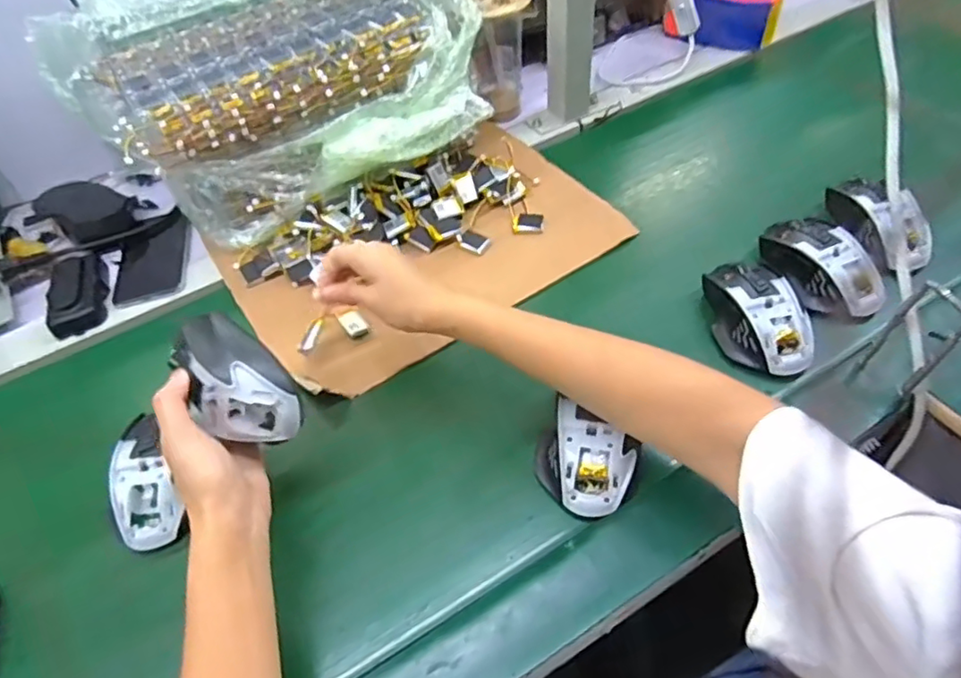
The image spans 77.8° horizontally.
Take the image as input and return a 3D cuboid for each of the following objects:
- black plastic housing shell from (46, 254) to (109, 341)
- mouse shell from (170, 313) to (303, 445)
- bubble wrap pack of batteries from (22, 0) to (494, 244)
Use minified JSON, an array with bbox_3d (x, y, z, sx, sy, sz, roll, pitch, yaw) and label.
[{"bbox_3d":[-0.405,-0.048,0.599,0.049,0.025,0.103,-23,51,-13],"label":"black plastic housing shell"},{"bbox_3d":[-0.159,0.026,0.399,0.098,0.041,0.053,42,95,-2],"label":"mouse shell"},{"bbox_3d":[-0.209,-0.283,0.625,0.361,0.186,0.344,-39,56,-24],"label":"bubble wrap pack of batteries"}]

